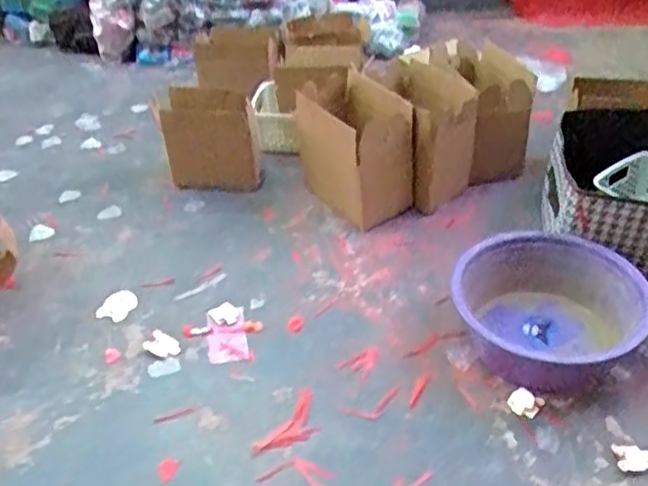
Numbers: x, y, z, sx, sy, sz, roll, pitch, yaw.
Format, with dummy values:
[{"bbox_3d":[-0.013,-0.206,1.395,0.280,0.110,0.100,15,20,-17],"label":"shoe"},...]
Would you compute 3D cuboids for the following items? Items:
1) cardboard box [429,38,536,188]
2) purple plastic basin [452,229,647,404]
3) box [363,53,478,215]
[{"bbox_3d":[0.319,-0.316,1.473,0.126,0.224,0.345,-12,39,-10],"label":"cardboard box"},{"bbox_3d":[0.353,0.100,1.080,0.286,0.111,0.260,22,45,29],"label":"purple plastic basin"},{"bbox_3d":[0.201,-0.239,1.434,0.137,0.225,0.261,-15,39,-14],"label":"box"}]

